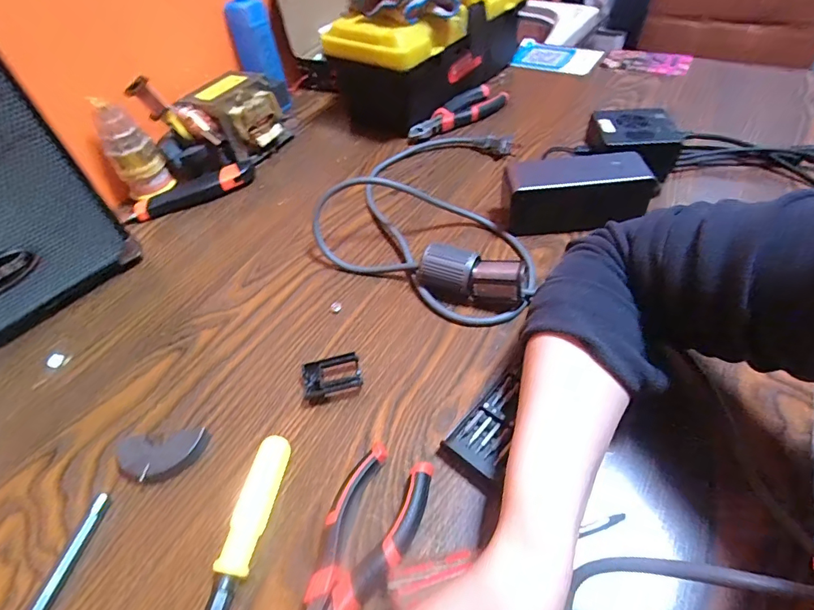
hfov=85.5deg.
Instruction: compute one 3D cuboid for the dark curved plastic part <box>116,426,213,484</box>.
[{"bbox_3d":[-0.170,0.105,0.304,0.062,0.014,0.033,-7,48,-1],"label":"dark curved plastic part"}]

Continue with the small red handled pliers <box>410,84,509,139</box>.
[{"bbox_3d":[0.071,-0.253,0.579,0.143,0.024,0.052,-29,52,-19],"label":"small red handled pliers"}]

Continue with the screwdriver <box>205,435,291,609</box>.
[{"bbox_3d":[-0.099,0.152,0.252,0.019,0.019,0.155,4,49,8],"label":"screwdriver"}]

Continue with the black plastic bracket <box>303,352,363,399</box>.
[{"bbox_3d":[-0.057,0.054,0.336,0.043,0.017,0.024,-14,49,-7],"label":"black plastic bracket"}]

